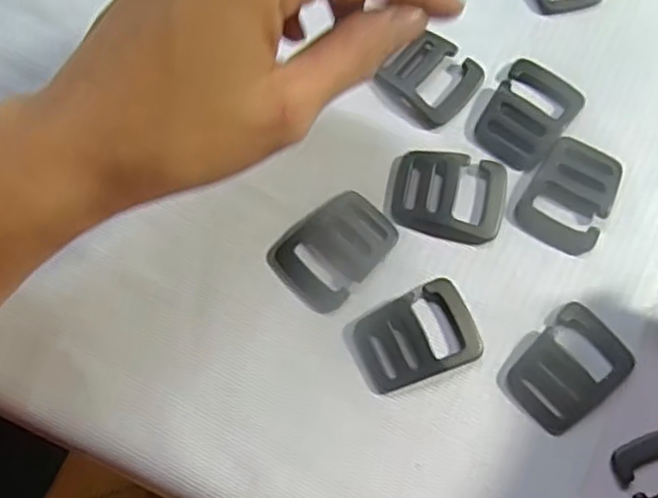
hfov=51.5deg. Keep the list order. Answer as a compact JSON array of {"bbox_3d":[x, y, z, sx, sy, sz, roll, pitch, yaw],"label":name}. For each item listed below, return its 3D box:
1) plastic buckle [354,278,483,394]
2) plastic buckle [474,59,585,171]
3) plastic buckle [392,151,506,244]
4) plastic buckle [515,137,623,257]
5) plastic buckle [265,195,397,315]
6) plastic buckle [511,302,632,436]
[{"bbox_3d":[0.033,0.033,0.255,0.043,0.004,0.031,-24,78,-6],"label":"plastic buckle"},{"bbox_3d":[0.081,-0.054,0.275,0.032,0.005,0.046,32,78,6],"label":"plastic buckle"},{"bbox_3d":[0.047,-0.021,0.266,0.043,0.005,0.034,13,77,2],"label":"plastic buckle"},{"bbox_3d":[0.095,-0.022,0.268,0.032,0.005,0.042,28,78,6],"label":"plastic buckle"},{"bbox_3d":[0.002,0.000,0.263,0.034,0.004,0.045,43,80,9],"label":"plastic buckle"},{"bbox_3d":[0.089,0.044,0.252,0.044,0.005,0.032,-42,81,-10],"label":"plastic buckle"}]

